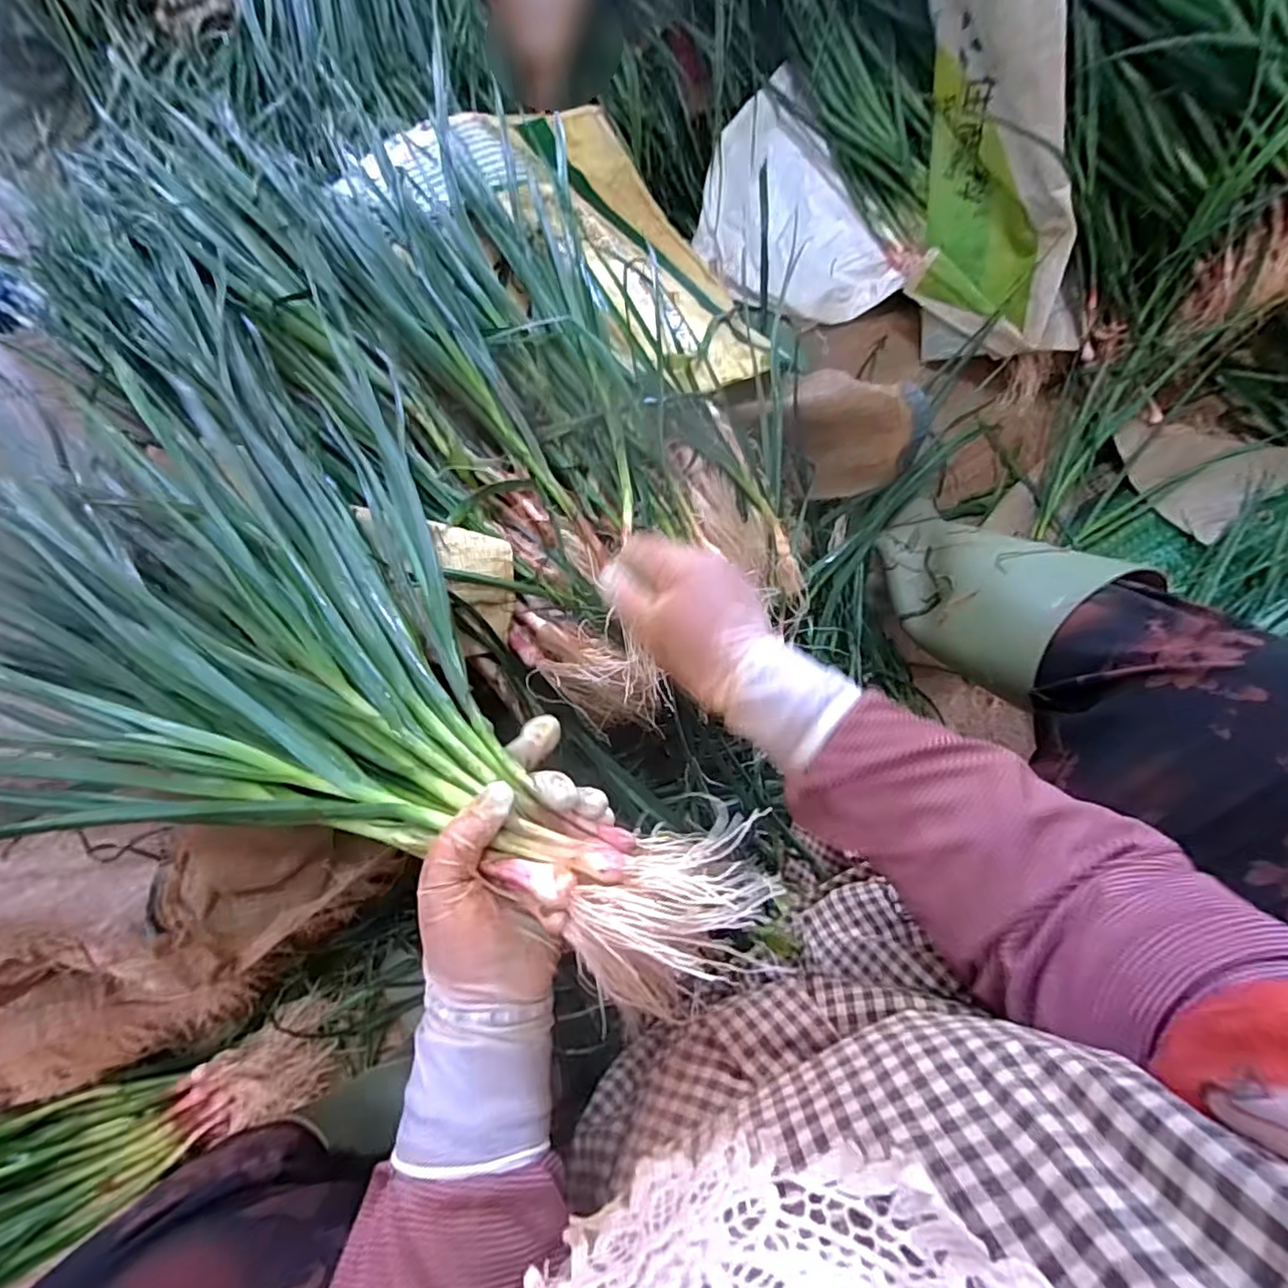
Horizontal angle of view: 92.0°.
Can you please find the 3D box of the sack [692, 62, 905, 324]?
[{"bbox_3d":[0.174,-0.526,0.781,0.184,0.110,0.267,-31,75,-10],"label":"sack"}]

